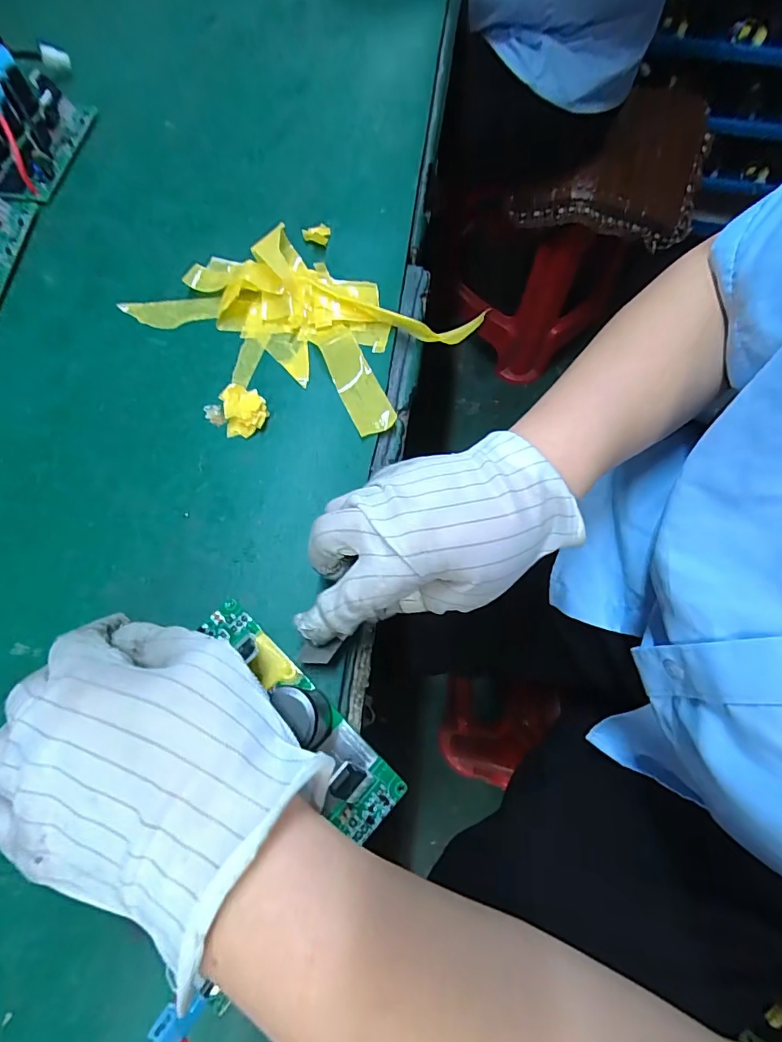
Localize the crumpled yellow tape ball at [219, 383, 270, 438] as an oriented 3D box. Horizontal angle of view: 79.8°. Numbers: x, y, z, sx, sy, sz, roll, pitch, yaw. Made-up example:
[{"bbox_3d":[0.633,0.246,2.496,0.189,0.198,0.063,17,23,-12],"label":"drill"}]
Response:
[{"bbox_3d":[-0.098,-0.077,0.309,0.028,0.014,0.040,-16,71,-7],"label":"crumpled yellow tape ball"}]

